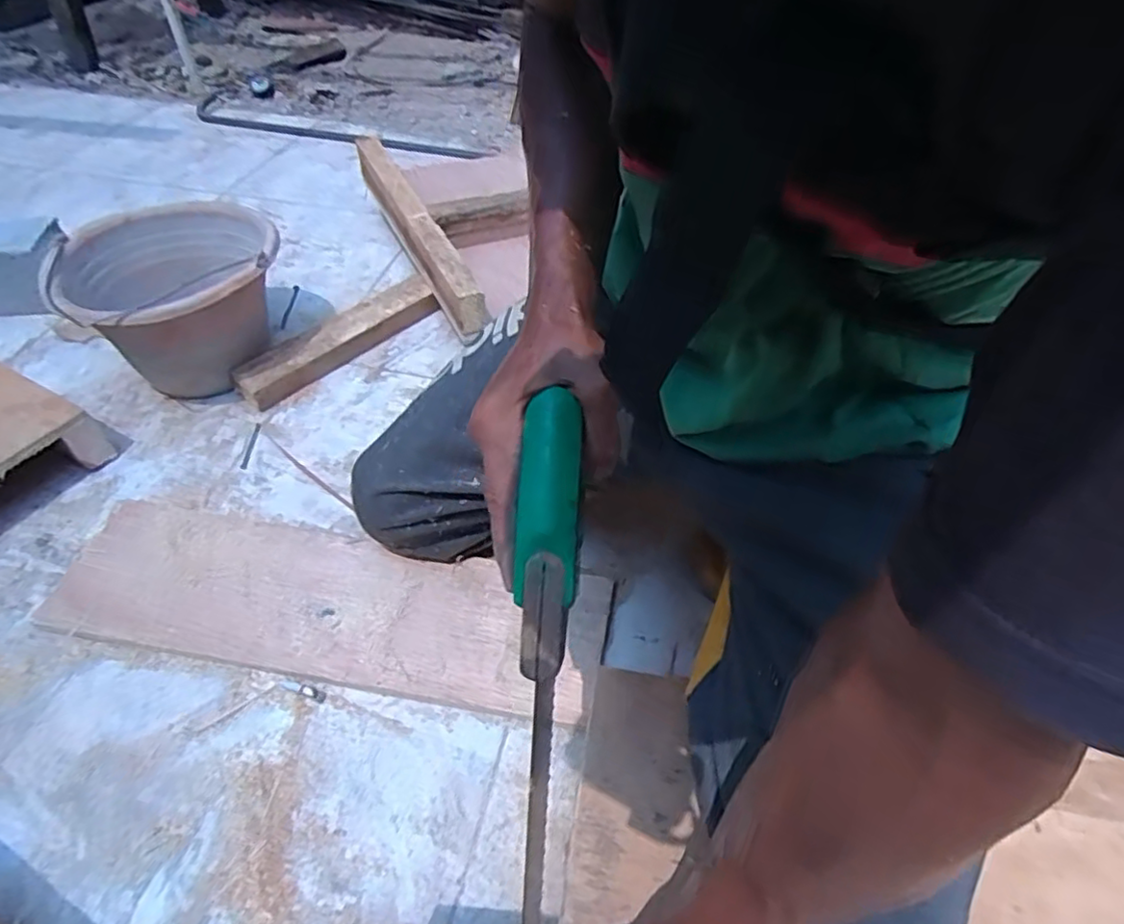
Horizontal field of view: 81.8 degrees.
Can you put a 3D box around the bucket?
[{"bbox_3d":[-0.471,-0.196,0.823,0.243,0.167,0.241,-27,53,-22],"label":"bucket"}]

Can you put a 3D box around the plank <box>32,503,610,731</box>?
[{"bbox_3d":[-0.228,0.135,0.630,0.530,0.016,0.149,8,49,7],"label":"plank"}]

